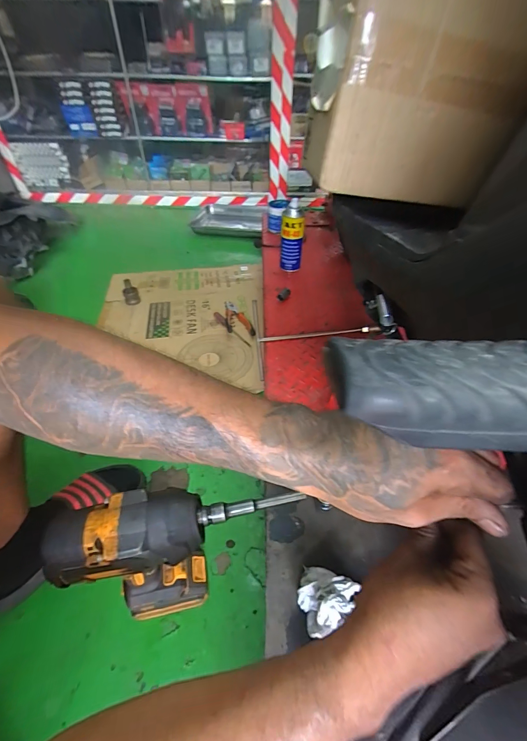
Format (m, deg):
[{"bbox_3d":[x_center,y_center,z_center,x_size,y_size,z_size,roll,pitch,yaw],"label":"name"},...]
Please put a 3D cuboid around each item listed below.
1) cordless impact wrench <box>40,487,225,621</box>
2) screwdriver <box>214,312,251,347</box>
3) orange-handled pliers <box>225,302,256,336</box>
[{"bbox_3d":[-0.134,0.239,0.414,0.177,0.232,0.070,-8,45,-10],"label":"cordless impact wrench"},{"bbox_3d":[-0.099,-0.127,0.983,0.019,0.026,0.173,-29,52,-28],"label":"screwdriver"},{"bbox_3d":[-0.092,-0.168,1.026,0.075,0.032,0.194,-14,46,-15],"label":"orange-handled pliers"}]

